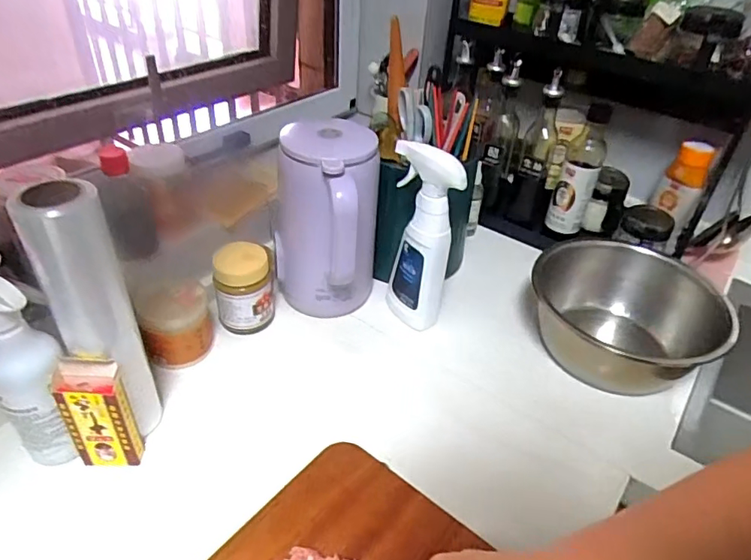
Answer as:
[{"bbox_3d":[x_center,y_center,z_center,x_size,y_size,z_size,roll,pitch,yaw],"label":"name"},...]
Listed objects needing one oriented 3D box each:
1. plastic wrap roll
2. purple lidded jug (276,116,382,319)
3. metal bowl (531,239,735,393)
[{"bbox_3d":[-0.271,0.043,0.524,0.066,0.288,0.058,-10,41,-18],"label":"plastic wrap roll"},{"bbox_3d":[-0.065,-0.065,0.726,0.133,0.252,0.142,-7,40,-14],"label":"purple lidded jug"},{"bbox_3d":[0.332,0.056,0.733,0.216,0.117,0.235,3,38,-2],"label":"metal bowl"}]

